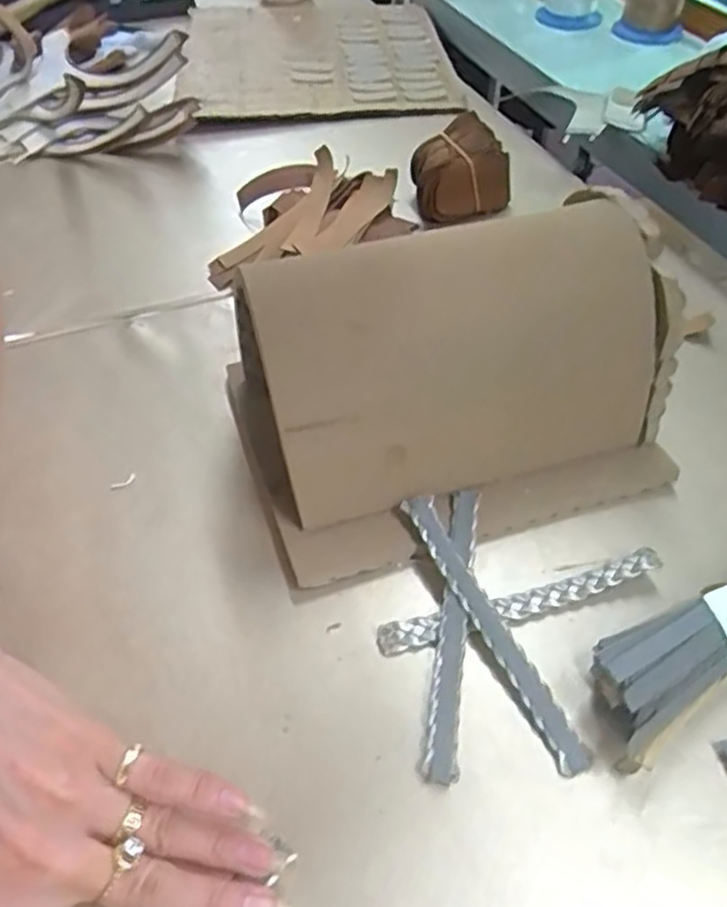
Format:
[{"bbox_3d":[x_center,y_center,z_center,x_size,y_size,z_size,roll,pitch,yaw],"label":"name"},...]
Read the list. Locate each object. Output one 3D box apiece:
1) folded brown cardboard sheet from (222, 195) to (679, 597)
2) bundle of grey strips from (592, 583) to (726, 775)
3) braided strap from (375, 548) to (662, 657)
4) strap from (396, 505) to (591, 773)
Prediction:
[{"bbox_3d":[0.044,-0.041,0.349,0.201,0.121,0.127,-15,50,-12],"label":"folded brown cardboard sheet"},{"bbox_3d":[0.157,0.074,0.300,0.147,0.037,0.043,-25,52,-20],"label":"bundle of grey strips"},{"bbox_3d":[0.072,0.067,0.323,0.135,0.012,0.014,-12,49,-10],"label":"braided strap"},{"bbox_3d":[0.055,0.075,0.313,0.014,0.006,0.134,-29,62,-4],"label":"strap"}]

